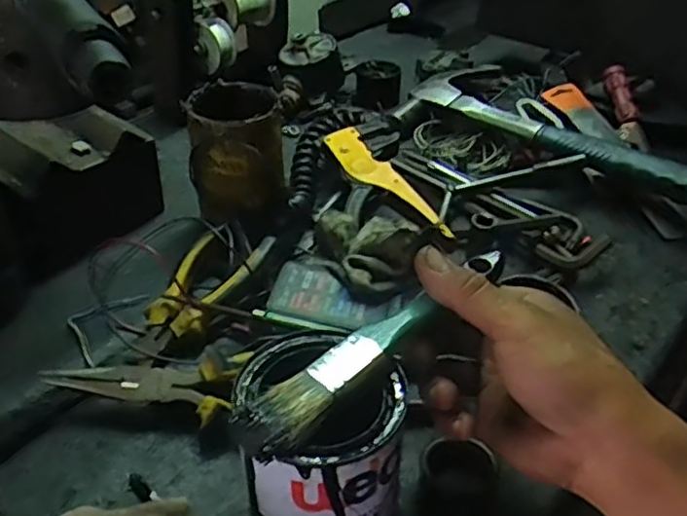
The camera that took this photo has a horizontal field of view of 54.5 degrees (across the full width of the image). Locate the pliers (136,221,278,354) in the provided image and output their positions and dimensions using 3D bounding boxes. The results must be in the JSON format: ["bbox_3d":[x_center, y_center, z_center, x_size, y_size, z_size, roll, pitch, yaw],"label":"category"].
[{"bbox_3d":[-0.105,0.021,0.484,0.053,0.018,0.125,22,55,25],"label":"pliers"}]

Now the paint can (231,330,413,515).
[{"bbox_3d":[-0.011,0.098,0.345,0.082,0.097,0.081,1,37,-1],"label":"paint can"}]

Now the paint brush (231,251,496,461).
[{"bbox_3d":[0.022,0.039,0.337,0.181,0.012,0.026,-32,49,-33],"label":"paint brush"}]

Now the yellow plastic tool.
[{"bbox_3d":[0.034,-0.067,0.569,0.038,0.008,0.156,-18,49,-24],"label":"yellow plastic tool"}]

